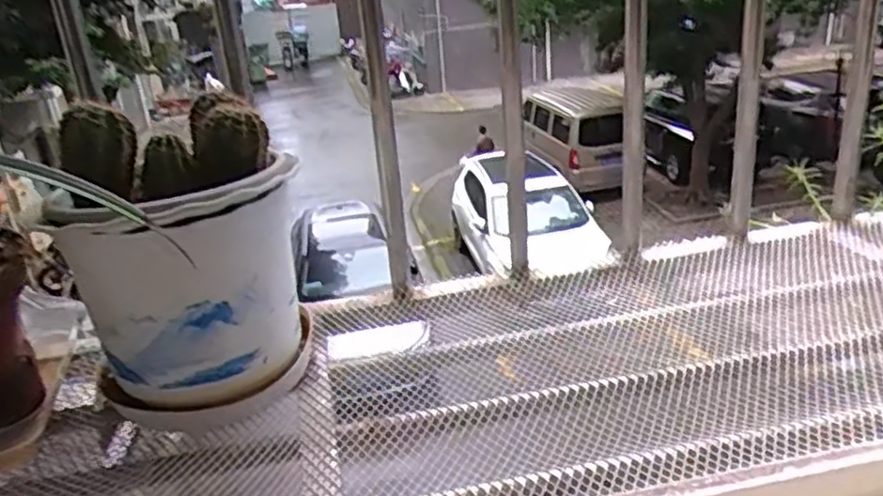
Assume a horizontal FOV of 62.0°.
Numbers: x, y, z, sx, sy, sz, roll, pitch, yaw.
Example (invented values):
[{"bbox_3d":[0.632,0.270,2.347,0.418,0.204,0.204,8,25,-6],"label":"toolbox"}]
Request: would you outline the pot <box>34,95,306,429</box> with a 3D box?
[{"bbox_3d":[-0.184,0.016,0.544,0.150,0.219,0.157,-4,25,2],"label":"pot"}]

